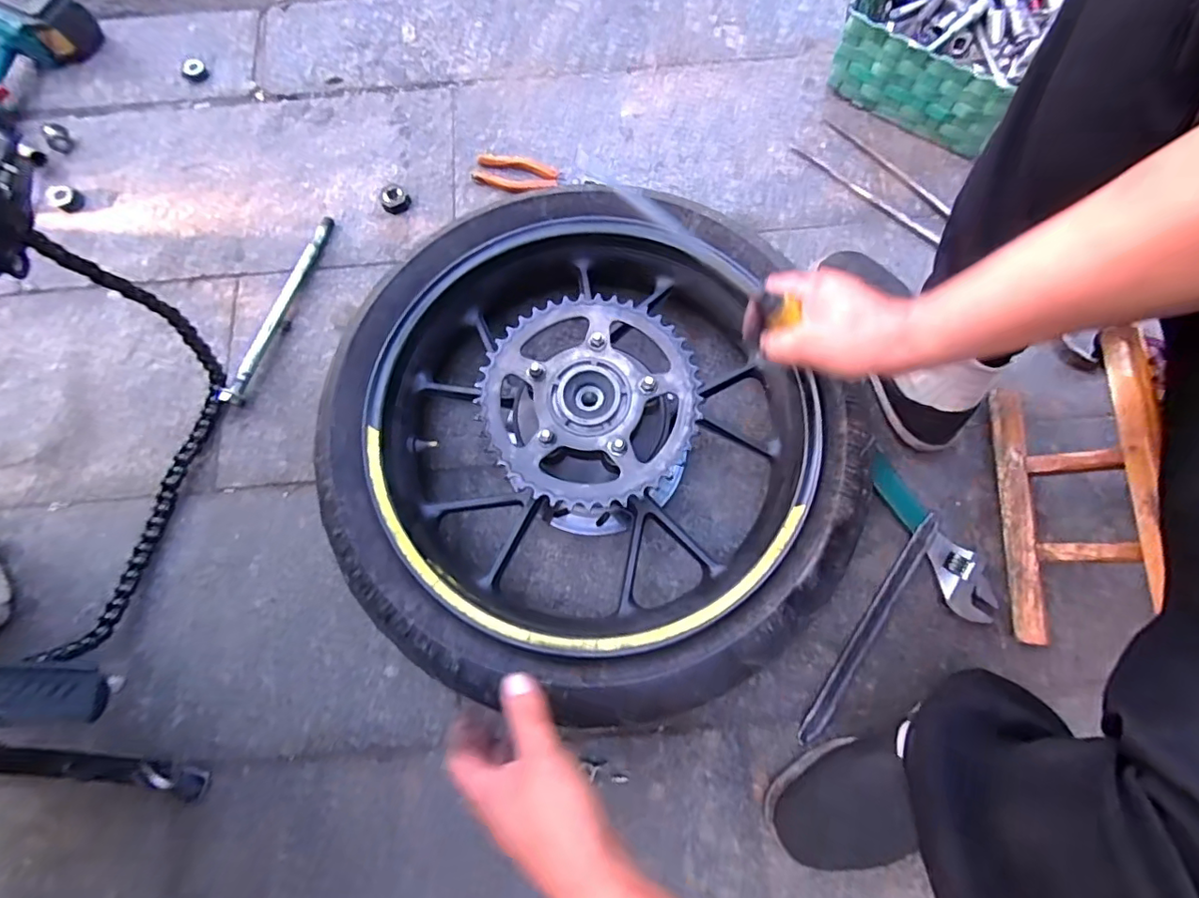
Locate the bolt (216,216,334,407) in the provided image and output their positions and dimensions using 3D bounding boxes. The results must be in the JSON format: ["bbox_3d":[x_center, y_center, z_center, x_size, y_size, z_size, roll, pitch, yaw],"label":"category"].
[{"bbox_3d":[-0.420,-0.189,0.712,0.027,0.029,0.285,17,76,5],"label":"bolt"}]

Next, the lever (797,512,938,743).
[{"bbox_3d":[0.299,0.190,0.590,0.021,0.016,0.288,34,78,10],"label":"lever"}]

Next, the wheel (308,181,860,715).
[{"bbox_3d":[-0.016,-0.008,0.574,0.491,0.176,0.515,0,75,1],"label":"wheel"}]

